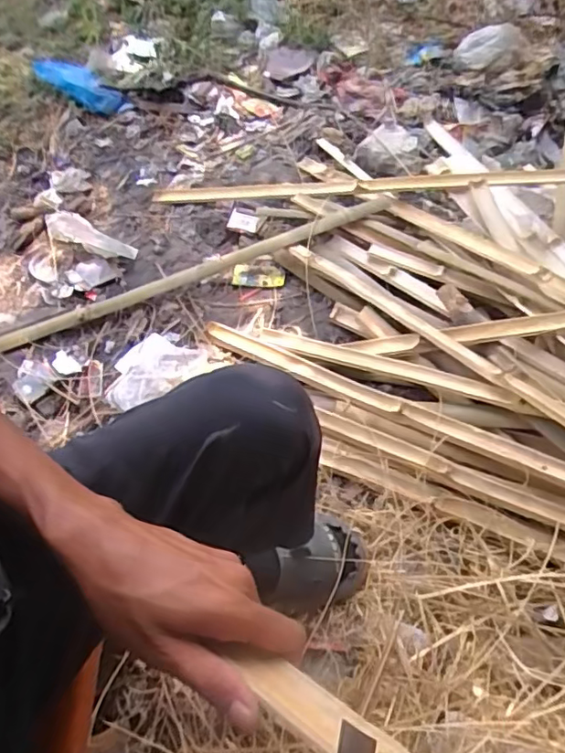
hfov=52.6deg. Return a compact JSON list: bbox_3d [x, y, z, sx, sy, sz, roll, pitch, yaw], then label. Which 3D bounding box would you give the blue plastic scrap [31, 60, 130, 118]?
[{"bbox_3d":[-0.498,-0.708,1.395,0.249,0.050,0.108,32,61,5],"label":"blue plastic scrap"}]

